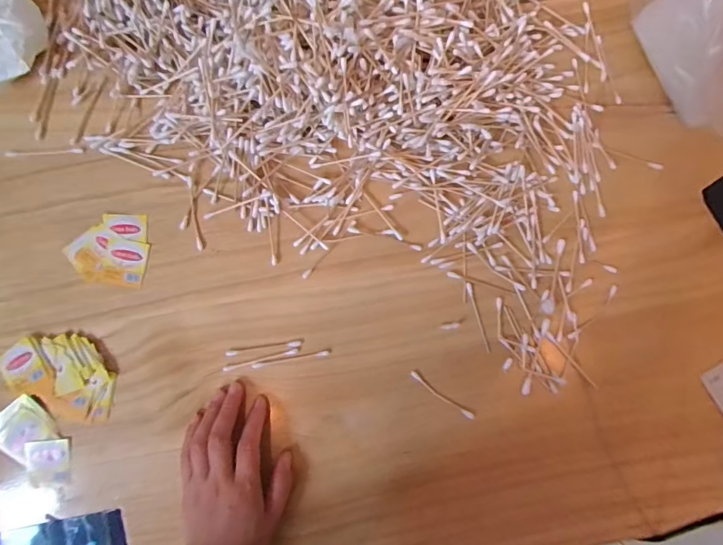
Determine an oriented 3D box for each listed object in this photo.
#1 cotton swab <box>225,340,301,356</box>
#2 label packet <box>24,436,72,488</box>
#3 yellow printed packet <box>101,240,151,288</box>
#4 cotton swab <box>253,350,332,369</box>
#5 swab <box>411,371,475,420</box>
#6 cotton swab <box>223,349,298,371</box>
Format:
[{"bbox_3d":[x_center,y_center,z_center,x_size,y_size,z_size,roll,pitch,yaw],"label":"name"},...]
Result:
[{"bbox_3d":[-0.092,0.071,0.384,0.070,0.009,0.005,-8,88,0],"label":"cotton swab"},{"bbox_3d":[-0.287,0.175,0.375,0.036,0.004,0.044,-1,96,-19],"label":"label packet"},{"bbox_3d":[-0.222,-0.009,0.386,0.040,0.007,0.042,8,83,2],"label":"yellow printed packet"},{"bbox_3d":[-0.067,0.082,0.384,0.072,0.004,0.005,-10,88,0],"label":"cotton swab"},{"bbox_3d":[0.076,0.116,0.383,0.071,0.006,0.007,36,88,1],"label":"swab"},{"bbox_3d":[-0.094,0.082,0.382,0.071,0.006,0.005,-13,88,-1],"label":"cotton swab"}]

